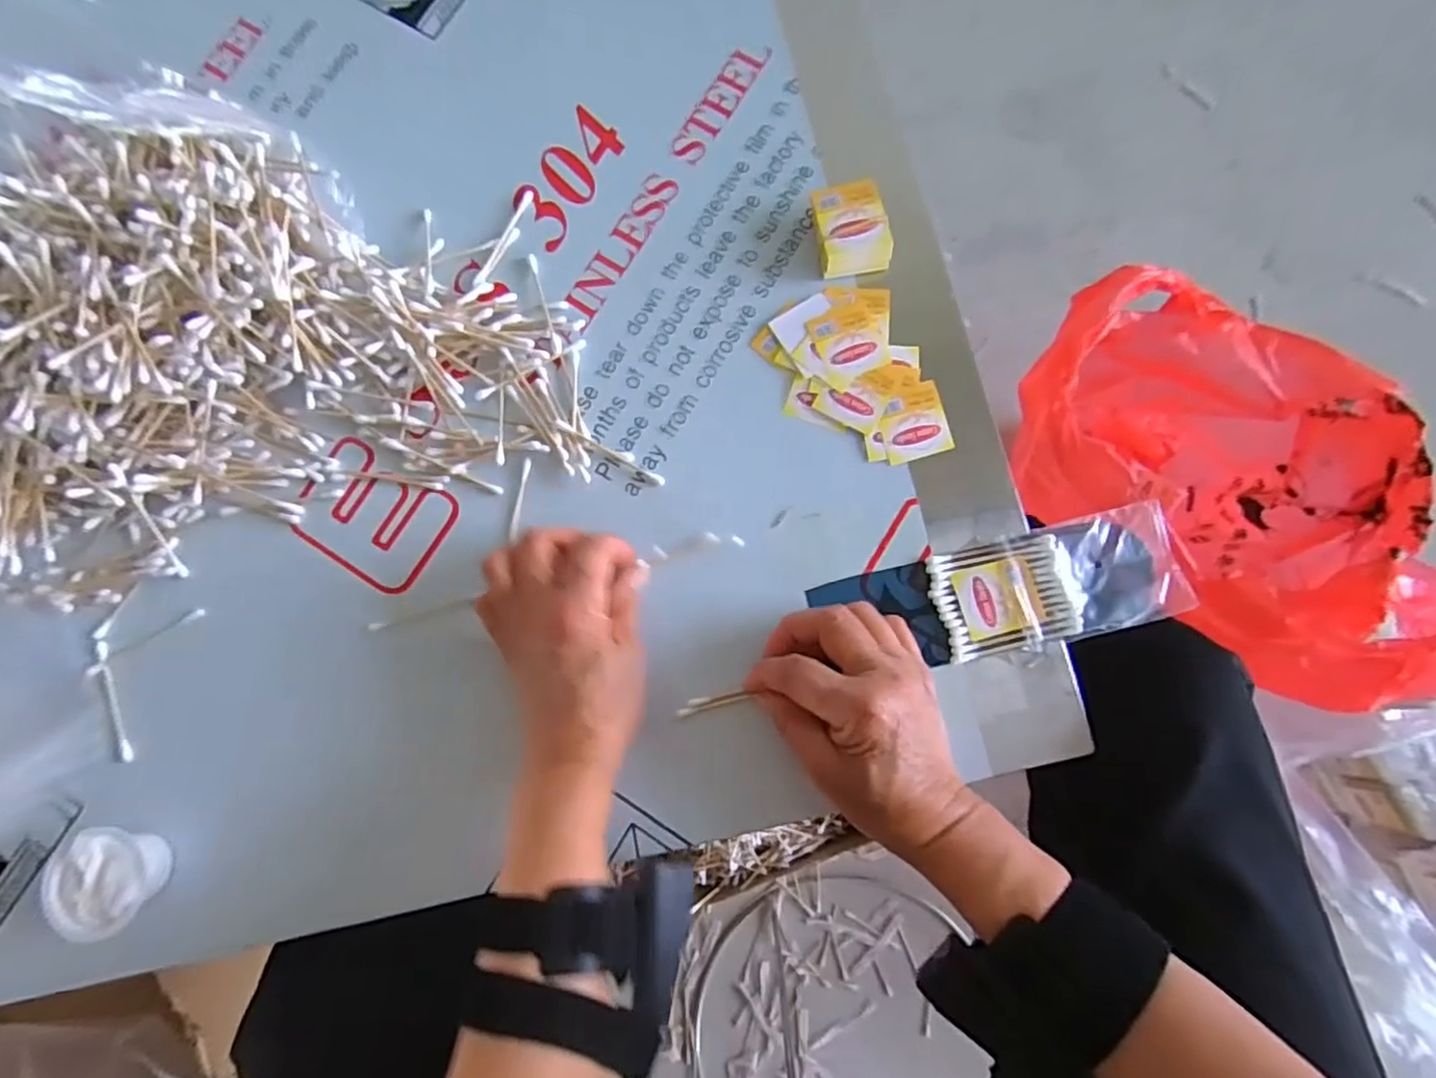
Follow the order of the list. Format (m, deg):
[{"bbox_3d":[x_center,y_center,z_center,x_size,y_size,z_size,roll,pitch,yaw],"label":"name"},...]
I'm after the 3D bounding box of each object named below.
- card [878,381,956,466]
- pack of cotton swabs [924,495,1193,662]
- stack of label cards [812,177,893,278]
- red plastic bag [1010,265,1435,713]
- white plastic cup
[{"bbox_3d":[0.116,-0.070,0.397,0.039,0.004,0.043,-15,84,5],"label":"card"},{"bbox_3d":[0.194,0.026,0.379,0.138,0.012,0.065,-14,81,-1],"label":"pack of cotton swabs"},{"bbox_3d":[0.081,-0.189,0.408,0.041,0.024,0.052,-11,81,0],"label":"stack of label cards"},{"bbox_3d":[0.479,-0.041,0.680,0.284,0.316,0.430,-39,82,-4],"label":"red plastic bag"},{"bbox_3d":[-0.329,0.184,0.363,0.052,0.033,0.048,0,81,2],"label":"white plastic cup"}]

